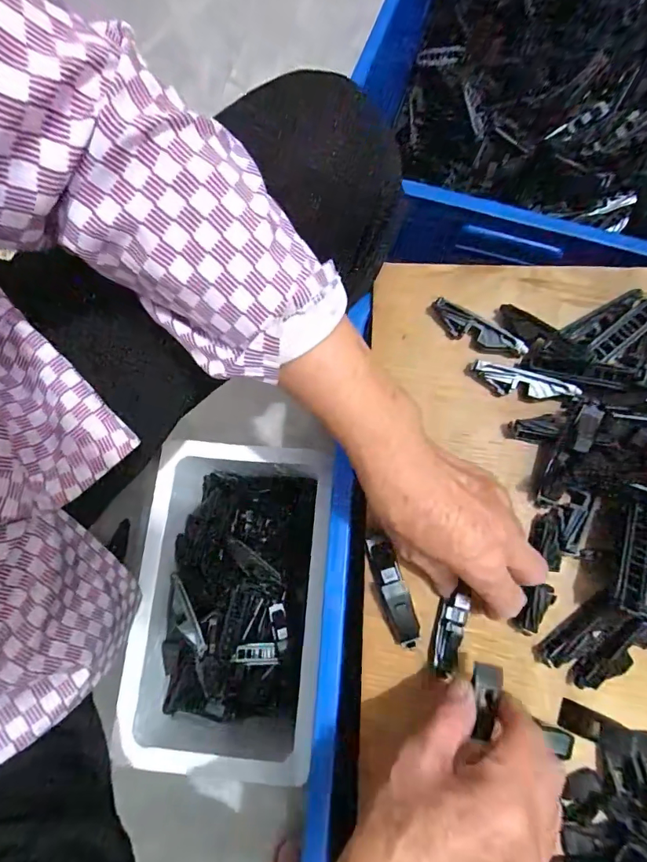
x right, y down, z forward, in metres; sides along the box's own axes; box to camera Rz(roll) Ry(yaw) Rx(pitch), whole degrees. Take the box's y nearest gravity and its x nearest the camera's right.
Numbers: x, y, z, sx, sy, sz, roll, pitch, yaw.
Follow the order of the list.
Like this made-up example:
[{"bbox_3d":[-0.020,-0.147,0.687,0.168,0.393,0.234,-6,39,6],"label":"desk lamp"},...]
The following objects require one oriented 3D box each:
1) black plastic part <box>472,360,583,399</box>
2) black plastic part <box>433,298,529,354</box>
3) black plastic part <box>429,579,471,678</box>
[{"bbox_3d":[0.155,-0.035,0.347,0.077,0.019,0.018,17,78,6],"label":"black plastic part"},{"bbox_3d":[0.125,-0.081,0.359,0.079,0.017,0.018,28,79,8],"label":"black plastic part"},{"bbox_3d":[0.085,0.140,0.303,0.018,0.015,0.051,19,76,6],"label":"black plastic part"}]

